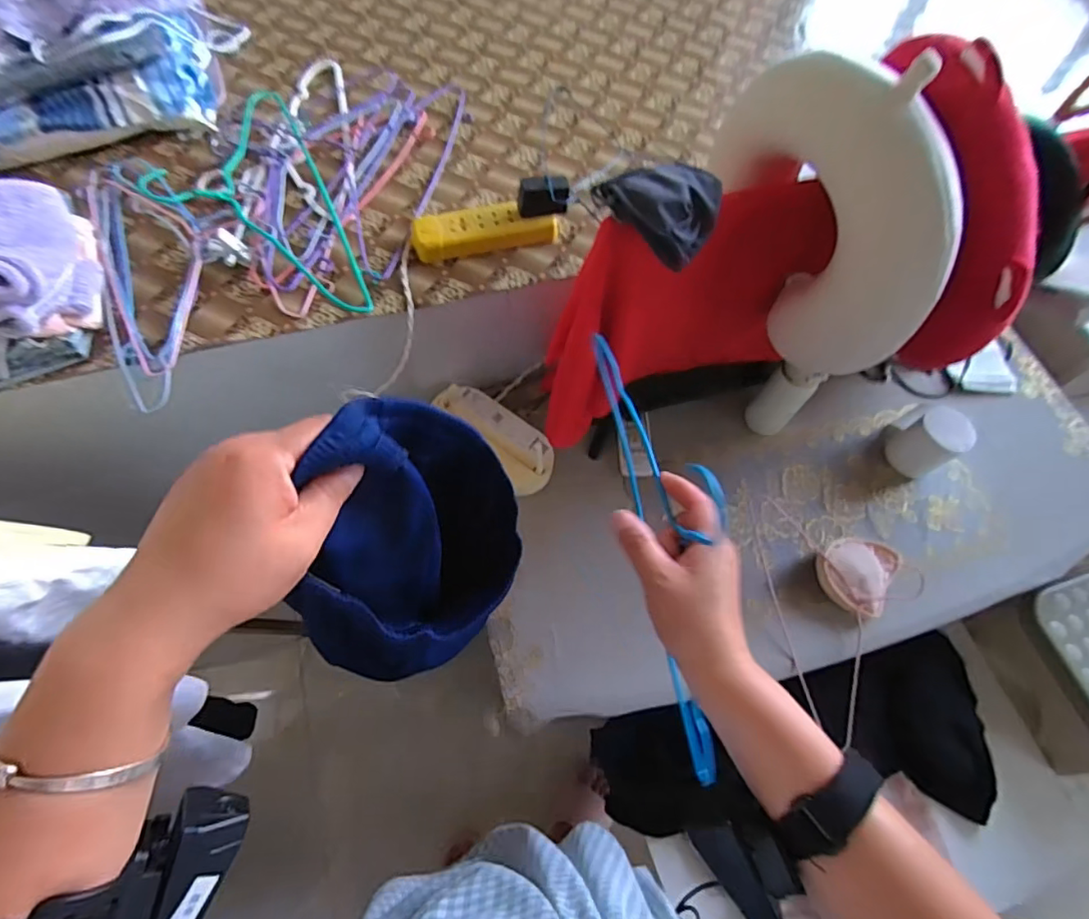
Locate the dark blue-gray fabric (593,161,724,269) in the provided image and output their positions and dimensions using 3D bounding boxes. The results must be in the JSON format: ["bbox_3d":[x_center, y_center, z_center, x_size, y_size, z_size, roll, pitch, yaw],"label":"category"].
[{"bbox_3d":[0.114,-0.245,0.529,0.111,0.034,0.089,42,70,17],"label":"dark blue-gray fabric"}]

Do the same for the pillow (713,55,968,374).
[{"bbox_3d":[0.284,-0.251,0.593,0.073,0.268,0.296,-23,67,-13],"label":"pillow"}]

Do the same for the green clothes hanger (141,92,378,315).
[{"bbox_3d":[-0.412,-0.345,0.770,0.225,0.068,0.423,-23,67,-12],"label":"green clothes hanger"}]

